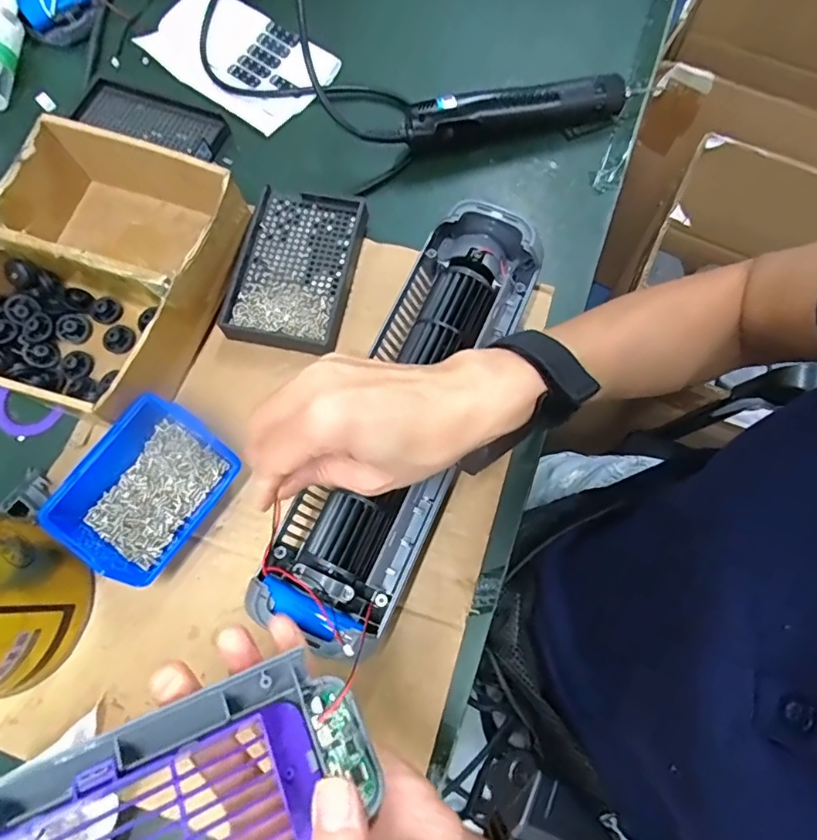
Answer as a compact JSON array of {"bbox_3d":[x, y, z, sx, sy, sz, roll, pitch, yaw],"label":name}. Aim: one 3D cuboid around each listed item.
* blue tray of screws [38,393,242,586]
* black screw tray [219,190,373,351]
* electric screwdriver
[{"bbox_3d":[-0.182,0.047,0.372,0.086,0.042,0.112,31,75,11],"label":"blue tray of screws"},{"bbox_3d":[-0.093,-0.125,0.439,0.091,0.023,0.136,10,72,5],"label":"black screw tray"},{"bbox_3d":[0.097,-0.277,0.478,0.201,0.047,0.031,-11,73,-4],"label":"electric screwdriver"}]

